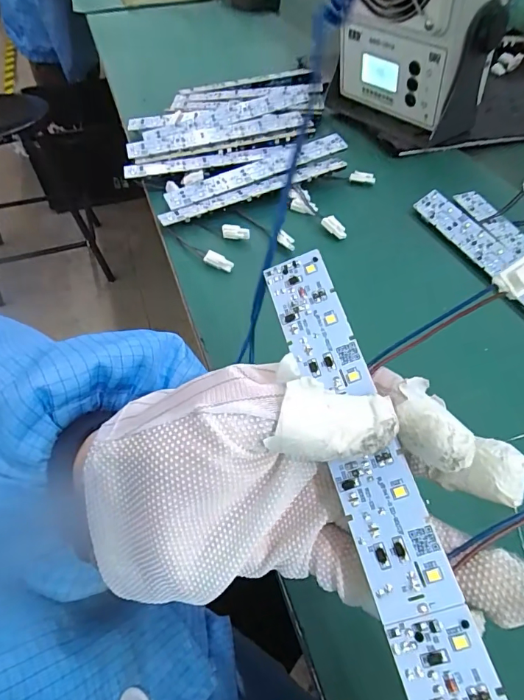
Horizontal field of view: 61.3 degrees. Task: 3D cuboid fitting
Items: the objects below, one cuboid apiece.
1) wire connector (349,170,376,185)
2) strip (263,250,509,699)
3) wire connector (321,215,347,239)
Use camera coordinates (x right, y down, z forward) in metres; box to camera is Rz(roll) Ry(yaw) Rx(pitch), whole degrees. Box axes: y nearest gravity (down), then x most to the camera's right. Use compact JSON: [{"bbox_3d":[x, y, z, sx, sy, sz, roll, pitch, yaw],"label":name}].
[{"bbox_3d":[0.105,-0.181,0.461,0.027,0.008,0.013,4,50,2],"label":"wire connector"},{"bbox_3d":[0.037,0.047,0.139,0.024,0.004,0.187,-22,63,9],"label":"strip"},{"bbox_3d":[0.066,-0.111,0.398,0.026,0.008,0.010,43,59,5],"label":"wire connector"}]

